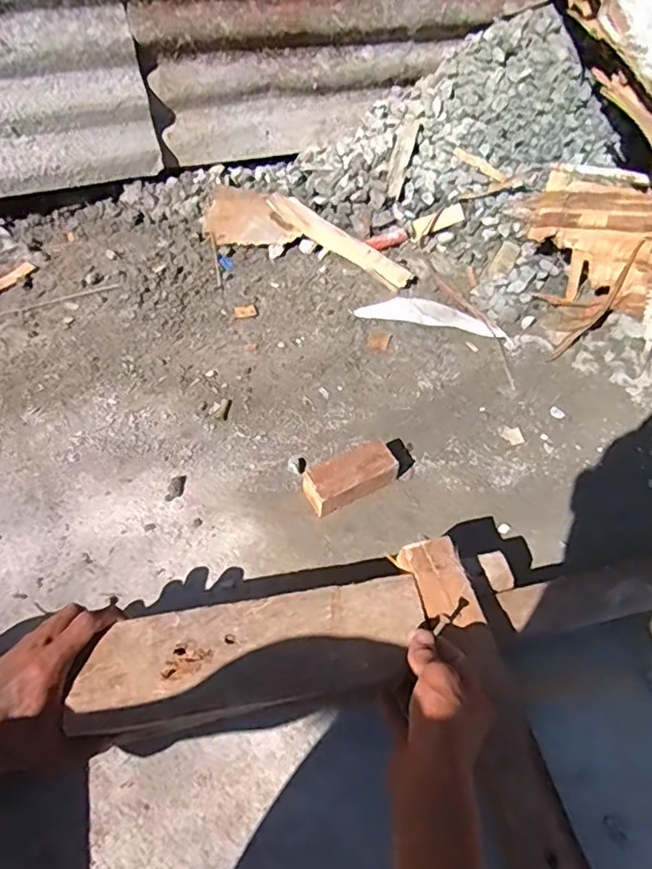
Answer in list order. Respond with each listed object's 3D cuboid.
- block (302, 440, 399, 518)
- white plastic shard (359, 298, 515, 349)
[{"bbox_3d":[0.030,0.049,0.670,0.109,0.046,0.049,-18,57,-18],"label":"block"},{"bbox_3d":[0.163,-0.176,0.861,0.223,0.011,0.061,16,55,8],"label":"white plastic shard"}]

